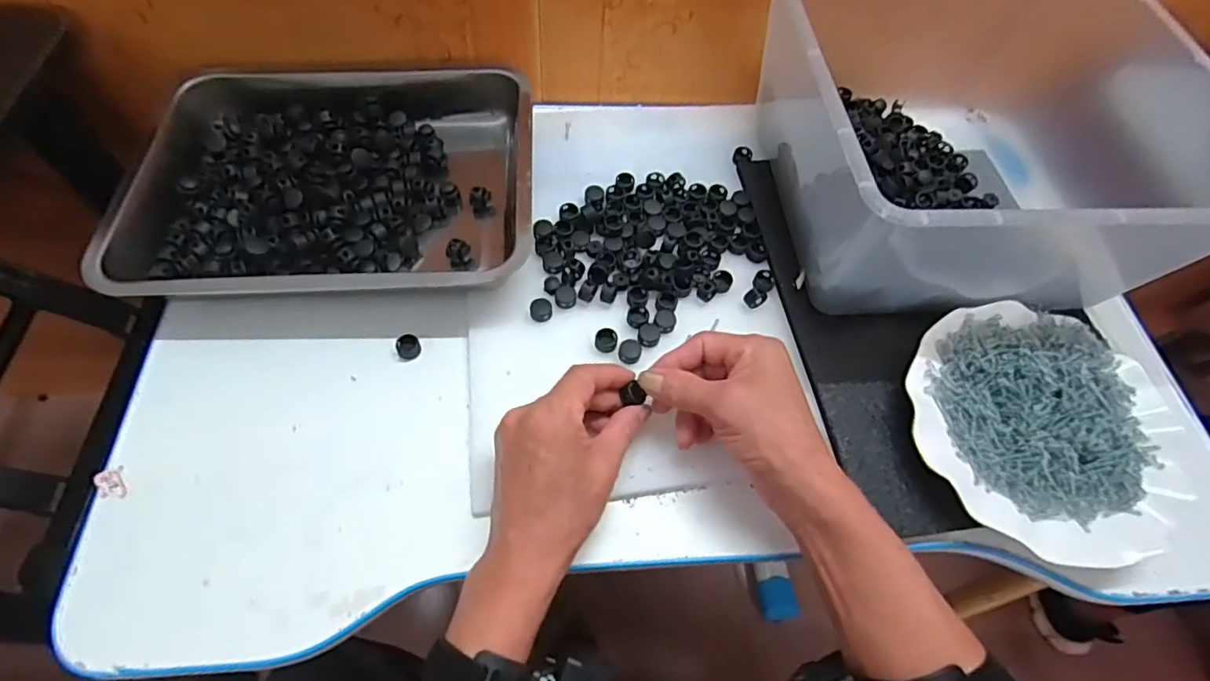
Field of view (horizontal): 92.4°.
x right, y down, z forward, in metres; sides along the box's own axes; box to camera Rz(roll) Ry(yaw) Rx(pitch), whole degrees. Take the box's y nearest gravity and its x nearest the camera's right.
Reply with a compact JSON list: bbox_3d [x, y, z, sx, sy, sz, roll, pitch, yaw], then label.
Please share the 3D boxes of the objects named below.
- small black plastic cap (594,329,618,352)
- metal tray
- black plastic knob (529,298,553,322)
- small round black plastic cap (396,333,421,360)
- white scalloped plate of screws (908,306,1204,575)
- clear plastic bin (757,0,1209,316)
[{"bbox_3d":[0.001,0.000,0.437,0.017,0.004,0.018,2,60,-3],"label":"small black plastic cap"},{"bbox_3d":[-0.217,-0.144,0.476,0.312,0.042,0.253,0,60,-4],"label":"metal tray"},{"bbox_3d":[-0.049,-0.024,0.446,0.017,0.006,0.017,1,60,-4],"label":"black plastic knob"},{"bbox_3d":[-0.147,0.005,0.435,0.017,0.010,0.016,2,60,-3],"label":"small round black plastic cap"},{"bbox_3d":[0.305,0.059,0.403,0.183,0.036,0.175,2,60,-3],"label":"white scalloped plate of screws"},{"bbox_3d":[0.300,-0.178,0.476,0.343,0.148,0.325,-3,60,-6],"label":"clear plastic bin"}]

